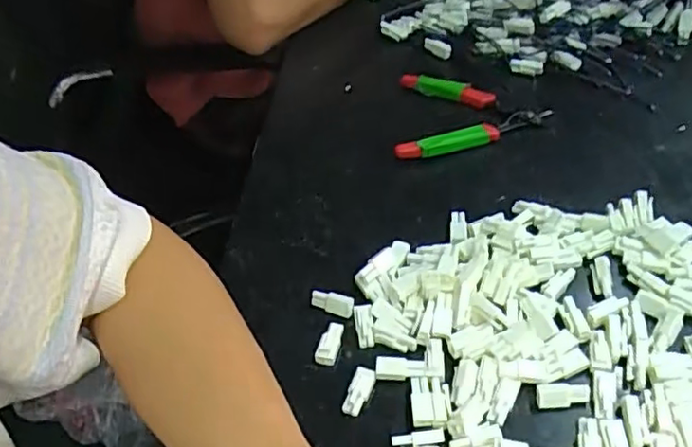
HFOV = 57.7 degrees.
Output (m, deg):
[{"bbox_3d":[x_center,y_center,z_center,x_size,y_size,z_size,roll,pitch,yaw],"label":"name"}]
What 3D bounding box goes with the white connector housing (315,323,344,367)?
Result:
[{"bbox_3d":[-0.008,0.066,0.350,0.009,0.009,0.026,11,48,18],"label":"white connector housing"}]

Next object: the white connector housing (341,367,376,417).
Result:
[{"bbox_3d":[0.007,0.087,0.327,0.010,0.009,0.025,13,49,19],"label":"white connector housing"}]

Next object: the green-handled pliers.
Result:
[{"bbox_3d":[0.095,-0.082,0.471,0.107,0.013,0.092,1,46,9],"label":"green-handled pliers"}]

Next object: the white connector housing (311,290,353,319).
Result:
[{"bbox_3d":[-0.008,0.047,0.368,0.027,0.008,0.011,16,50,22],"label":"white connector housing"}]

